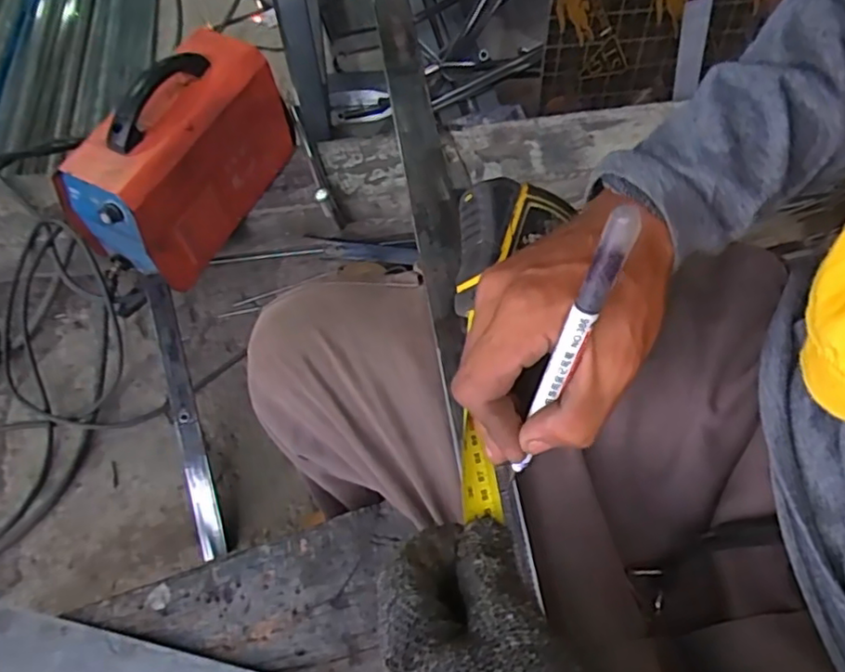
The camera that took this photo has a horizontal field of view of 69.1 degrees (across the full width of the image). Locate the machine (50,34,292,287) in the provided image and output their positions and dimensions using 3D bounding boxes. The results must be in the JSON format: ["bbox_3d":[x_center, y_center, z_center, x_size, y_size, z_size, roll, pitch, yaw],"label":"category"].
[{"bbox_3d":[-0.353,-0.268,0.907,0.151,0.234,0.330,24,62,15],"label":"machine"}]

